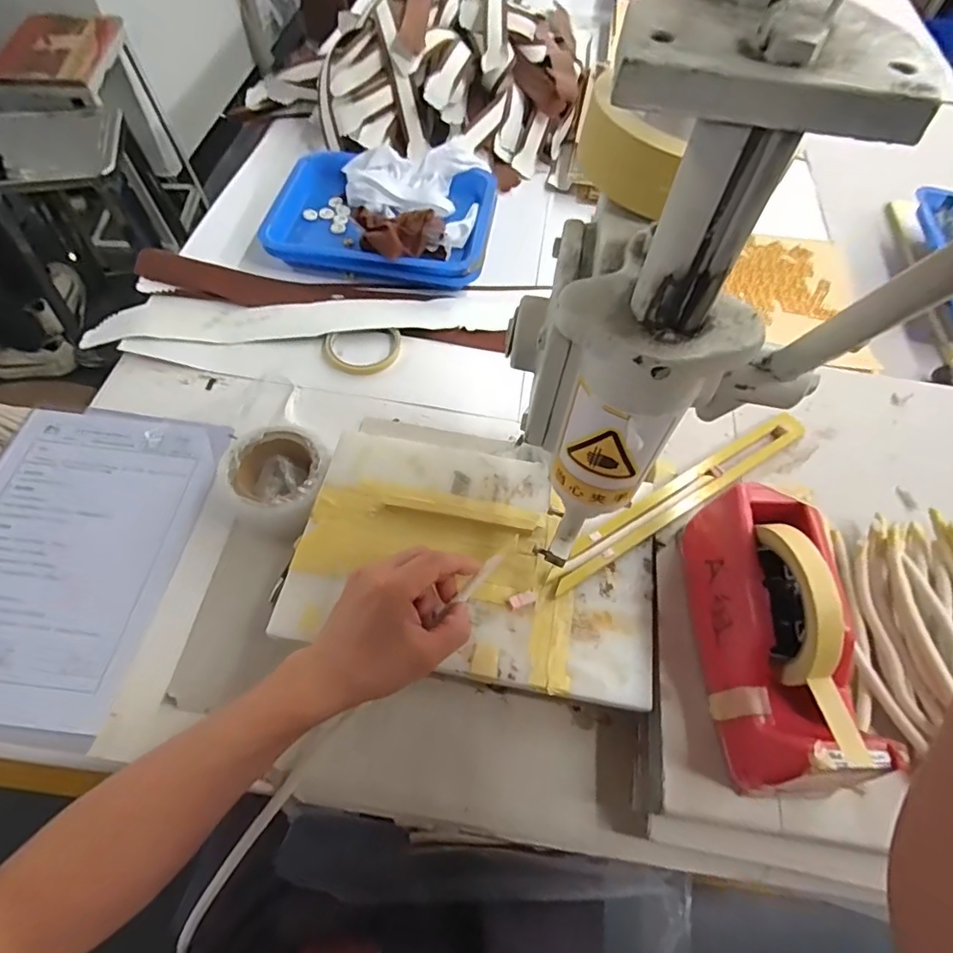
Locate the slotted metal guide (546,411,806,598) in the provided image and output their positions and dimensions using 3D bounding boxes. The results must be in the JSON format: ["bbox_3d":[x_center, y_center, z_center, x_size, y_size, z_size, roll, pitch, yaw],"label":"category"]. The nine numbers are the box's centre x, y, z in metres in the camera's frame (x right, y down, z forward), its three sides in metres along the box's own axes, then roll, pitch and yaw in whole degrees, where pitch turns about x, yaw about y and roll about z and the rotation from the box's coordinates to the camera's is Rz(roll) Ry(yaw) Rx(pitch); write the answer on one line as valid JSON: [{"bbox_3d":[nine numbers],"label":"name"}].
[{"bbox_3d":[0.190,0.015,0.500,0.309,0.011,0.036,-29,66,-19],"label":"slotted metal guide"}]

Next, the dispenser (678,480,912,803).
[{"bbox_3d":[0.210,0.105,0.379,0.068,0.117,0.199,3,60,-2],"label":"dispenser"}]

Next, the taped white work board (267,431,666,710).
[{"bbox_3d":[0.001,0.067,0.465,0.296,0.011,0.195,11,60,3],"label":"taped white work board"}]

